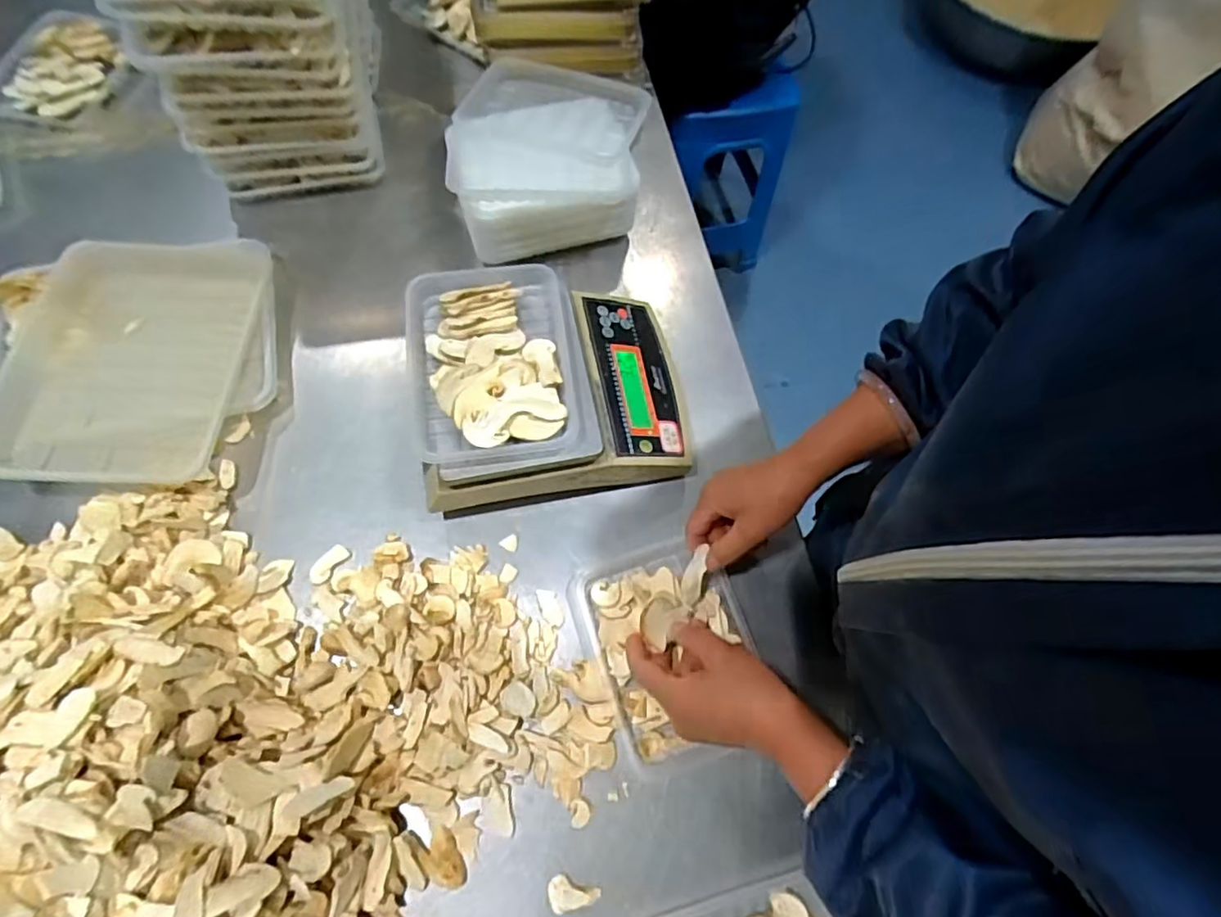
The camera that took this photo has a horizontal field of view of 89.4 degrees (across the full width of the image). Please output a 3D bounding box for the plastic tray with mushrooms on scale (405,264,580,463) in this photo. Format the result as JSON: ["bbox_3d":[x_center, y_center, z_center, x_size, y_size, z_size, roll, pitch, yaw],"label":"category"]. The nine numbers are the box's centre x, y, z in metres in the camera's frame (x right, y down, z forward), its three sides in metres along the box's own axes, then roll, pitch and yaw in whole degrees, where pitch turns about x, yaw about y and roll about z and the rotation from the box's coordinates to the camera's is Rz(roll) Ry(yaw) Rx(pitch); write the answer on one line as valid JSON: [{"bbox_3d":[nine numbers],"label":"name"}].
[{"bbox_3d":[-0.104,-0.087,0.533,0.136,0.032,0.179,-8,69,-7],"label":"plastic tray with mushrooms on scale"}]

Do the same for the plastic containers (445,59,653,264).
[{"bbox_3d":[-0.068,-0.333,0.697,0.215,0.114,0.204,-7,69,-7],"label":"plastic containers"}]

